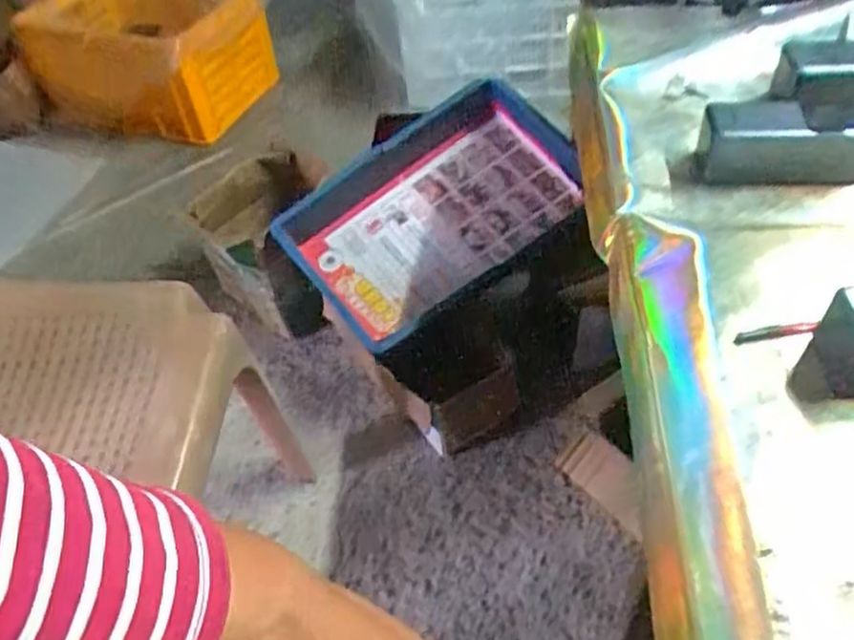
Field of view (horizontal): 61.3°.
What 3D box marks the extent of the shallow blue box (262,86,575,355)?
[{"bbox_3d":[0.018,-0.162,1.047,0.423,0.107,0.251,-37,85,-3],"label":"shallow blue box"}]

